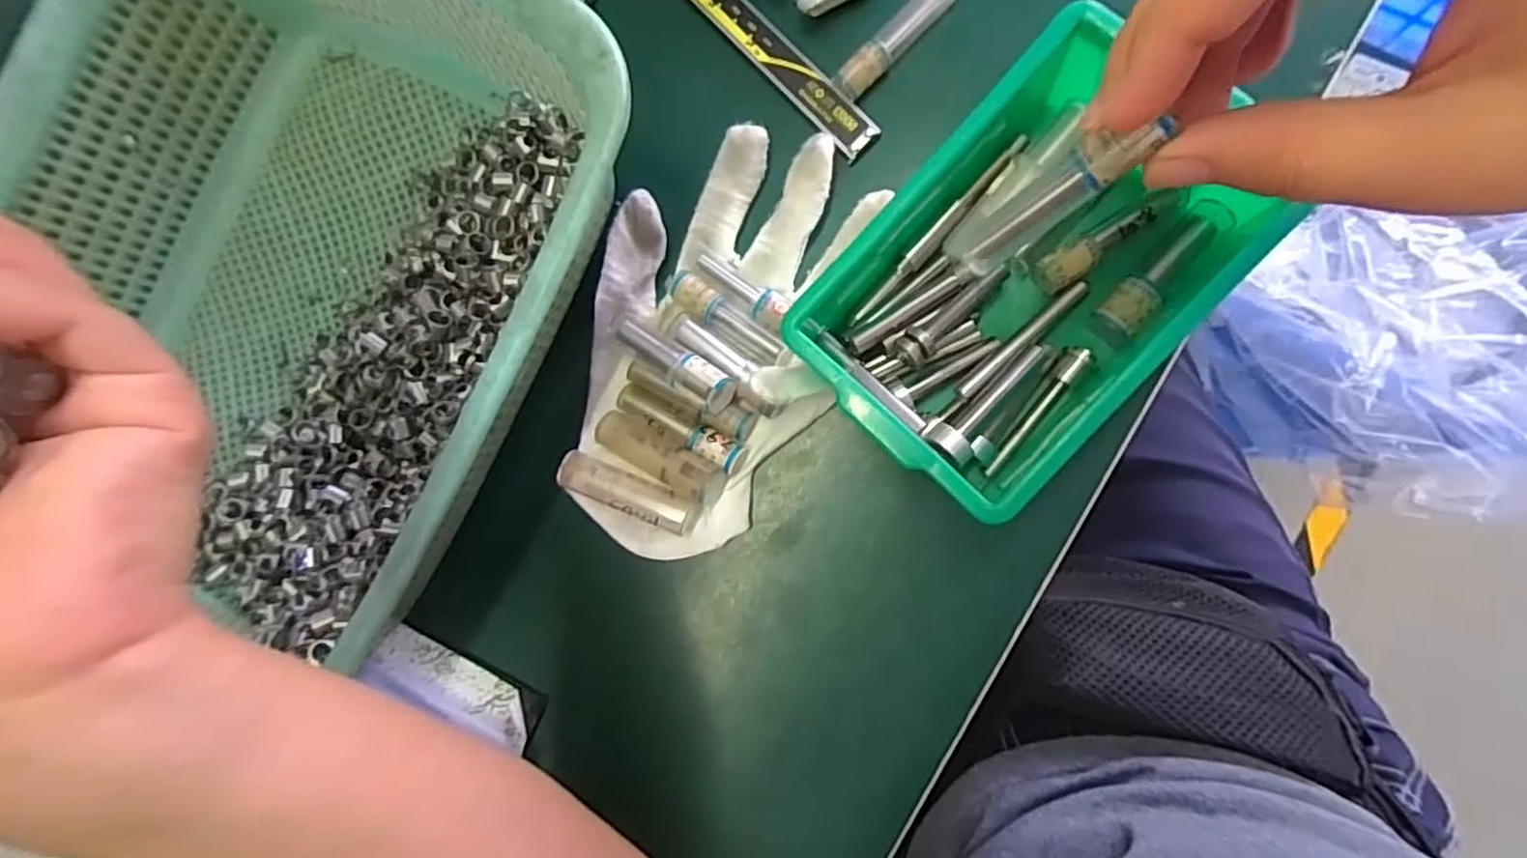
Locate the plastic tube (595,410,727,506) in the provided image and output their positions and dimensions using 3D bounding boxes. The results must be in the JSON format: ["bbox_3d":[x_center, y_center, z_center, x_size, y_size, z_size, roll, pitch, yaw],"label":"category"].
[{"bbox_3d":[-0.042,0.010,0.275,0.057,0.017,0.021,25,91,10],"label":"plastic tube"}]

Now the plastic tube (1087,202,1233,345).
[{"bbox_3d":[0.143,-0.057,0.244,0.015,0.015,0.062,42,94,9],"label":"plastic tube"}]

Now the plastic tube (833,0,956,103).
[{"bbox_3d":[0.053,-0.157,0.272,0.057,0.009,0.012,-45,81,4],"label":"plastic tube"}]

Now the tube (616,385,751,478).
[{"bbox_3d":[-0.034,0.000,0.278,0.059,0.010,0.013,29,91,10],"label":"tube"}]

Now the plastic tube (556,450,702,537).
[{"bbox_3d":[-0.055,0.028,0.277,0.058,0.015,0.019,22,90,10],"label":"plastic tube"}]

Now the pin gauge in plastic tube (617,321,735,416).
[{"bbox_3d":[-0.036,-0.028,0.272,0.055,0.018,0.015,38,93,9],"label":"pin gauge in plastic tube"}]

